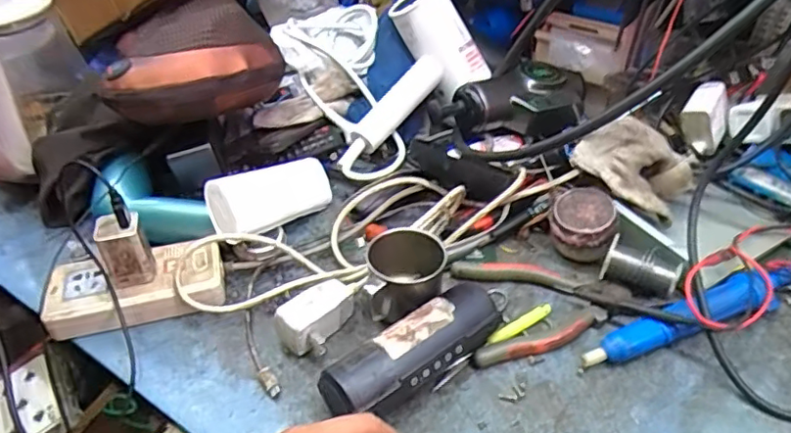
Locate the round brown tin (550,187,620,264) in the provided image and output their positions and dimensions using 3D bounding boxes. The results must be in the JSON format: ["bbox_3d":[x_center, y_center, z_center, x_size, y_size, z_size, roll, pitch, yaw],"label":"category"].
[{"bbox_3d":[0.184,0.009,0.574,0.059,0.047,0.057,-1,39,1],"label":"round brown tin"}]

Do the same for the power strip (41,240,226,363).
[{"bbox_3d":[-0.232,0.067,0.535,0.150,0.041,0.074,-12,40,-13],"label":"power strip"}]

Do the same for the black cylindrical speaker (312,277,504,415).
[{"bbox_3d":[0.020,0.110,0.468,0.157,0.053,0.047,-28,46,-29],"label":"black cylindrical speaker"}]

